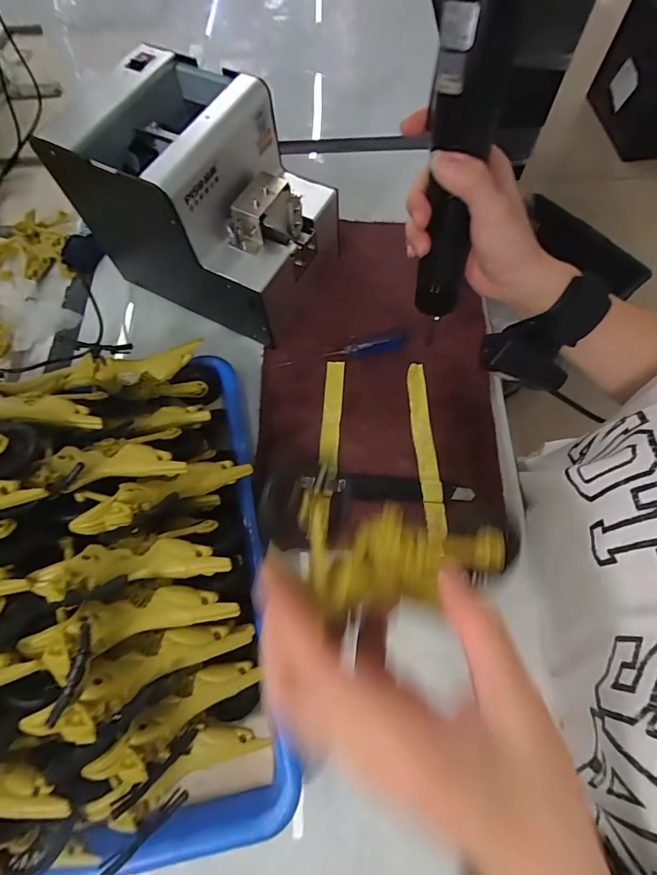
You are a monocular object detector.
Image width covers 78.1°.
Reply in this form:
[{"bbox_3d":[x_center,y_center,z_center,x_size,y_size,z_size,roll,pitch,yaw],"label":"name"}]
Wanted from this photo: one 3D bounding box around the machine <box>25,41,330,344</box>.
[{"bbox_3d":[-0.100,-0.194,0.344,0.177,0.143,0.122,27,73,12],"label":"machine"}]

